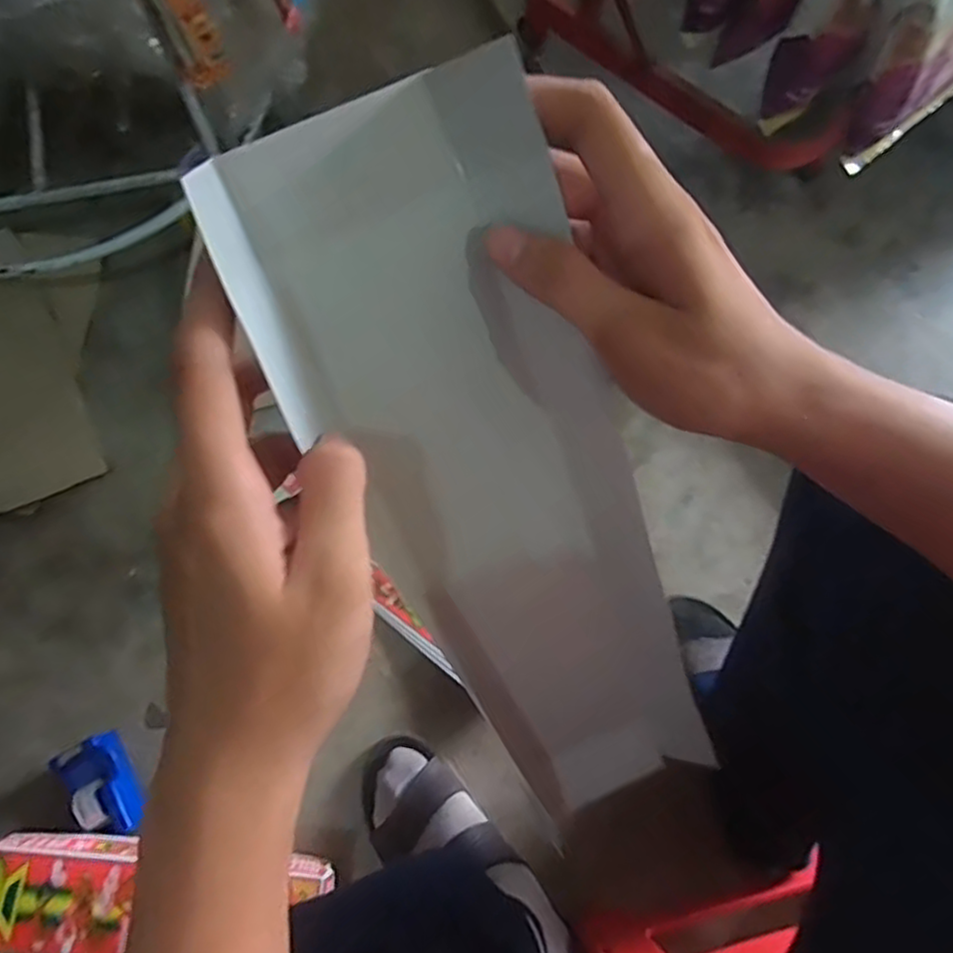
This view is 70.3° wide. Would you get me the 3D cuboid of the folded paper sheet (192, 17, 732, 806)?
[{"bbox_3d":[0.023,0.028,0.305,0.117,0.041,0.364,-30,119,-10],"label":"folded paper sheet"}]

